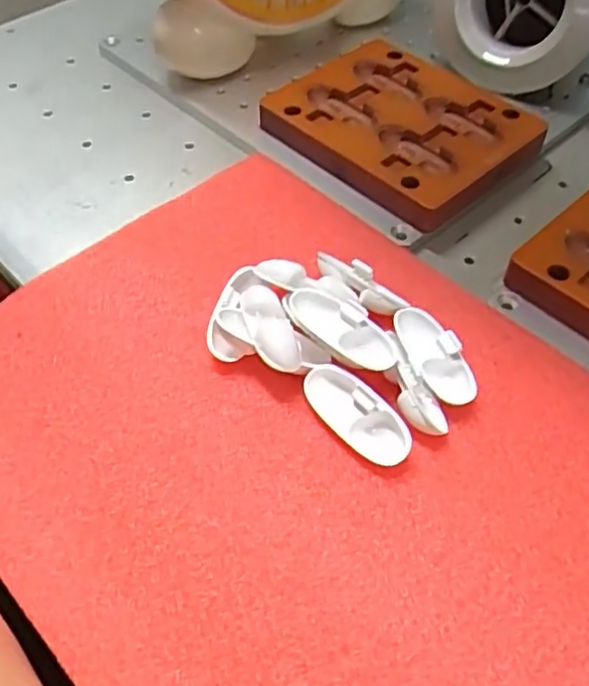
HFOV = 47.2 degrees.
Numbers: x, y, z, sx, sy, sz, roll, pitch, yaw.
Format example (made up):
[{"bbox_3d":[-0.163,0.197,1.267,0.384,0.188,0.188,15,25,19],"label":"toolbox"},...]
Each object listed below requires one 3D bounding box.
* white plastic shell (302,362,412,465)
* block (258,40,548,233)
[{"bbox_3d":[0.028,0.031,0.307,0.021,0.018,0.059,-35,60,-24],"label":"white plastic shell"},{"bbox_3d":[0.069,-0.144,0.446,0.149,0.025,0.130,38,61,25],"label":"block"}]

